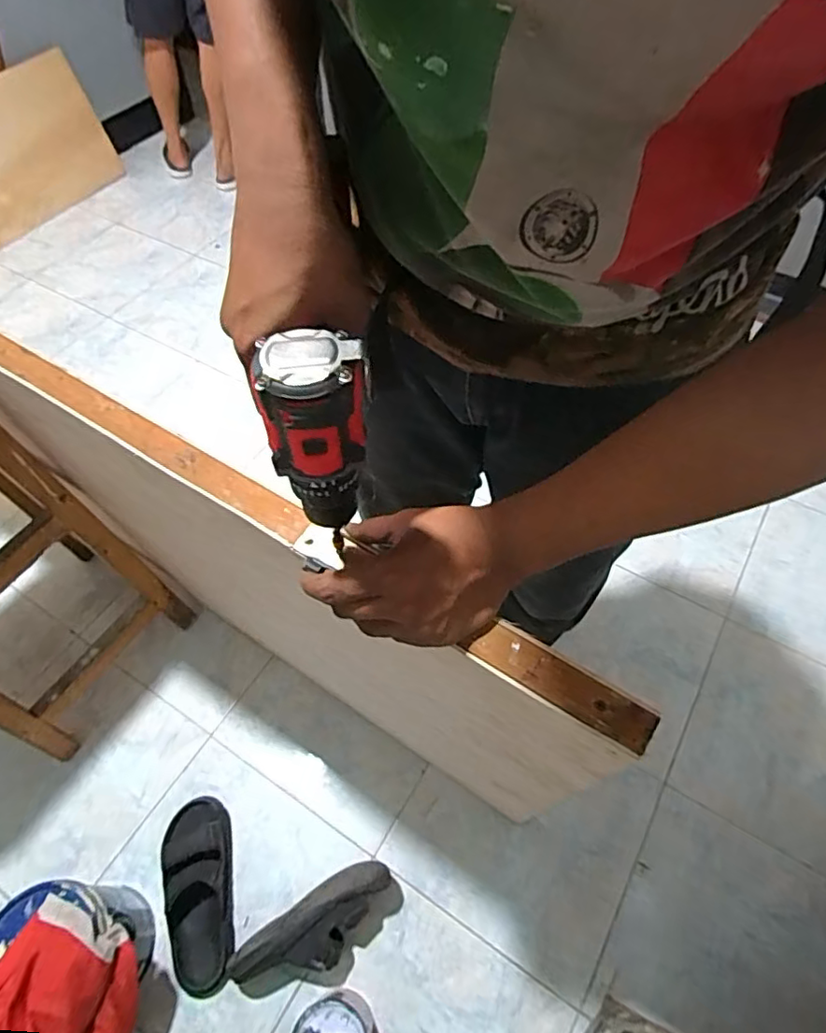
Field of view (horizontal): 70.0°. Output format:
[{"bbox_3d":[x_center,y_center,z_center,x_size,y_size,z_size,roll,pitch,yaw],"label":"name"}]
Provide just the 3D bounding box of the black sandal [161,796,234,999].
[{"bbox_3d":[-0.373,0.644,1.015,0.116,0.059,0.290,-10,57,-5],"label":"black sandal"}]

